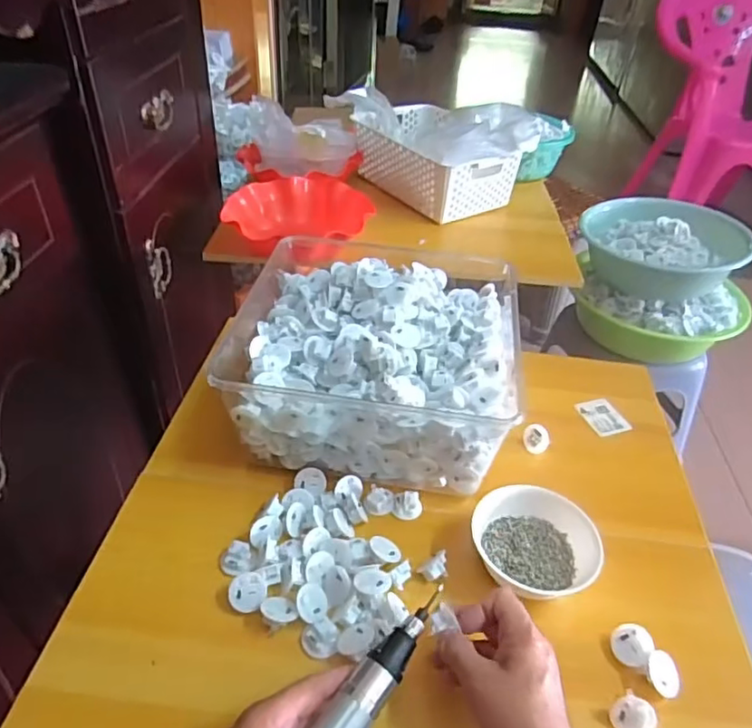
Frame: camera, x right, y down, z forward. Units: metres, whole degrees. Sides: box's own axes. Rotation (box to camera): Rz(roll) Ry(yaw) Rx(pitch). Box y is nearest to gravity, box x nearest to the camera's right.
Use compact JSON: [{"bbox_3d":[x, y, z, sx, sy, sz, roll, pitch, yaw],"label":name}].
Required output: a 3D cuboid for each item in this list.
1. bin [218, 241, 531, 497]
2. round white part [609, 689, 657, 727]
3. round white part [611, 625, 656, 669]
[{"bbox_3d":[-0.002,-0.014,0.714,0.304,0.133,0.299,7,40,4],"label":"bin"},{"bbox_3d":[0.209,0.284,0.481,0.032,0.032,0.015,27,0,39],"label":"round white part"},{"bbox_3d":[0.224,0.246,0.519,0.031,0.023,0.031,3,39,-2],"label":"round white part"}]

